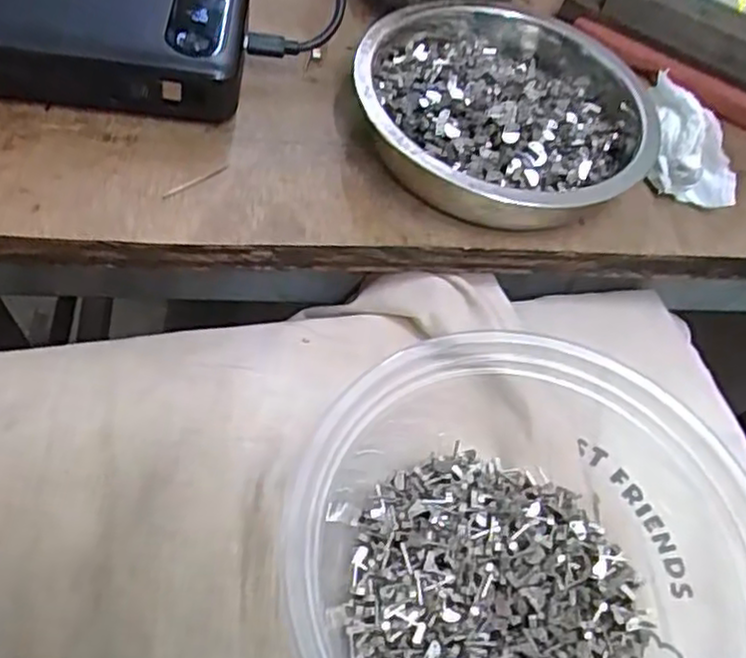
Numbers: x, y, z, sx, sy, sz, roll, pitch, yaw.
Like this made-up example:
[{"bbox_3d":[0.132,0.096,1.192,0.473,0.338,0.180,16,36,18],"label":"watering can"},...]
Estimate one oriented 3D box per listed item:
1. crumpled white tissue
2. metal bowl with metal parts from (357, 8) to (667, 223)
[{"bbox_3d":[0.130,-0.080,0.309,0.032,0.017,0.059,-7,75,-10],"label":"crumpled white tissue"},{"bbox_3d":[0.054,-0.091,0.297,0.118,0.030,0.115,6,55,-8],"label":"metal bowl with metal parts"}]

